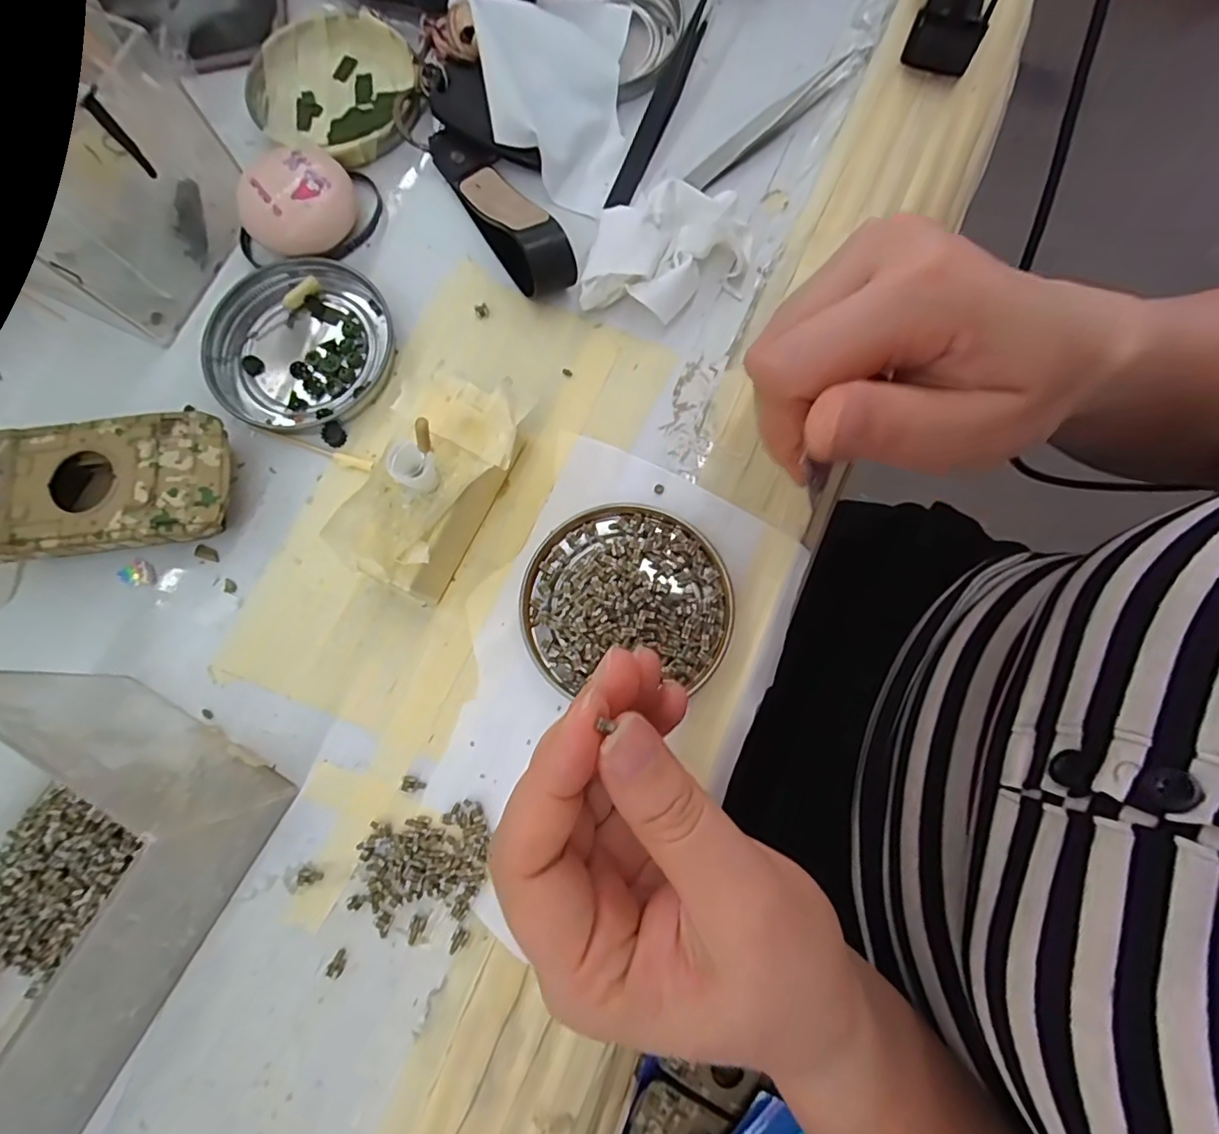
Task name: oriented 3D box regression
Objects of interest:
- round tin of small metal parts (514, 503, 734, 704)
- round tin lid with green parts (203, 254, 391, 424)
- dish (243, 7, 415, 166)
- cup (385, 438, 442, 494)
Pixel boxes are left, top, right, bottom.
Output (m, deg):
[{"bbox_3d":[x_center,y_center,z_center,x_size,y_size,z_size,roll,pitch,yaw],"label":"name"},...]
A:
[{"bbox_3d":[0.007,0.013,0.218,0.079,0.010,0.073,0,79,1],"label":"round tin of small metal parts"},{"bbox_3d":[-0.134,-0.097,0.244,0.075,0.008,0.074,0,79,1],"label":"round tin lid with green parts"},{"bbox_3d":[-0.131,-0.229,0.269,0.081,0.013,0.073,30,81,6],"label":"dish"},{"bbox_3d":[-0.067,-0.034,0.193,0.015,0.018,0.013,43,83,9],"label":"cup"}]

